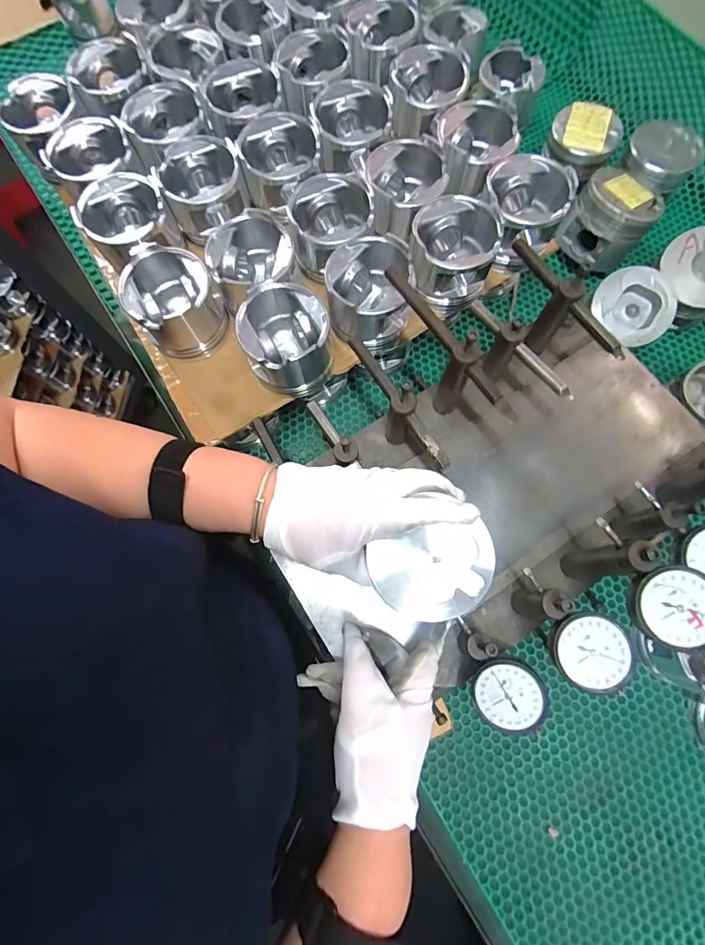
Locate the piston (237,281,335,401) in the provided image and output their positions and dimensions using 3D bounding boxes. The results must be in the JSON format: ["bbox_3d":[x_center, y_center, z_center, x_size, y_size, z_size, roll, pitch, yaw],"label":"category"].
[{"bbox_3d":[-0.070,-0.140,0.445,0.089,0.073,0.099,-11,74,-2],"label":"piston"}]

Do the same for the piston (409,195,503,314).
[{"bbox_3d":[0.112,-0.252,0.475,0.094,0.069,0.098,12,76,4],"label":"piston"}]

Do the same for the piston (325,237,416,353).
[{"bbox_3d":[0.019,-0.200,0.463,0.091,0.071,0.098,-1,79,-1],"label":"piston"}]

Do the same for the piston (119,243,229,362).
[{"bbox_3d":[-0.195,-0.189,0.461,0.091,0.072,0.100,0,76,1],"label":"piston"}]

